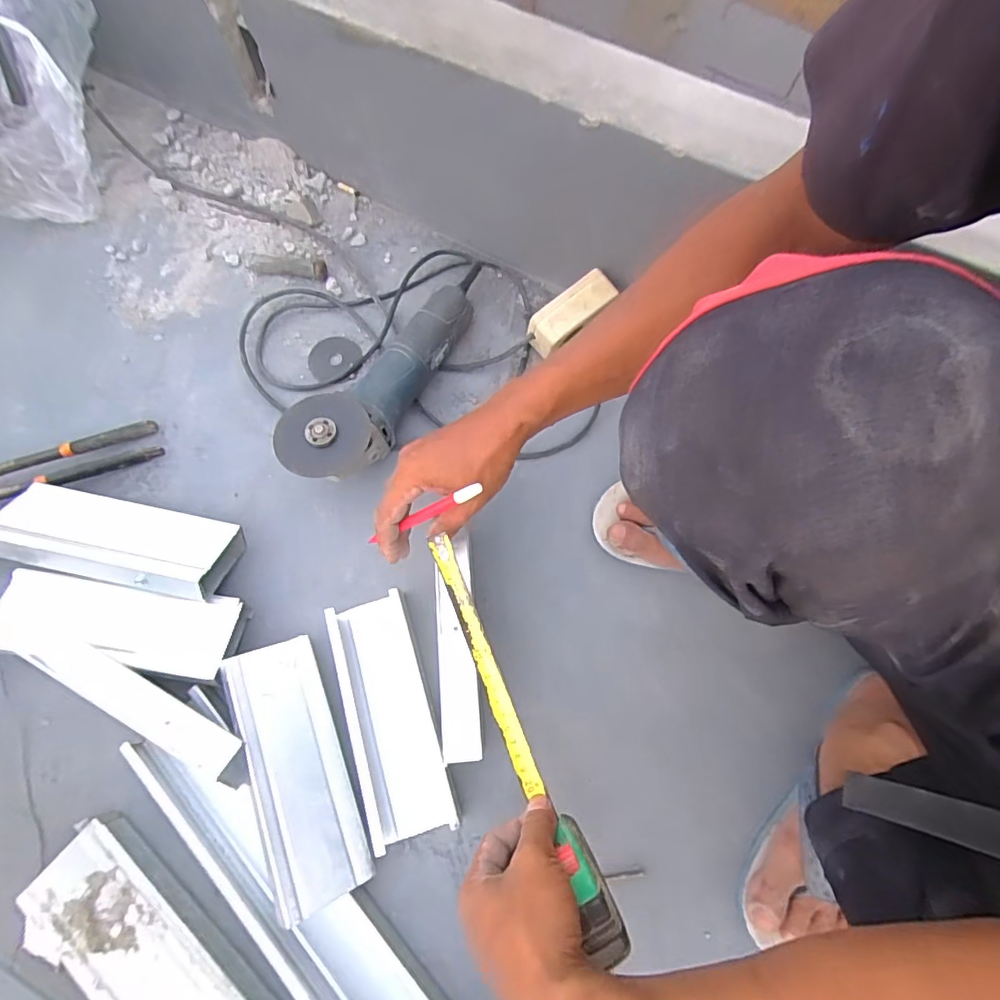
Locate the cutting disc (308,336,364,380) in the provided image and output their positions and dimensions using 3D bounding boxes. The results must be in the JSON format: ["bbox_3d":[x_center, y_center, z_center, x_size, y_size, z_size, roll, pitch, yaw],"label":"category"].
[{"bbox_3d":[-0.201,-0.173,0.631,0.063,0.004,0.055,-34,75,-15],"label":"cutting disc"}]

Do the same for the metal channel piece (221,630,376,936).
[{"bbox_3d":[-0.182,0.236,0.465,0.077,0.030,0.211,-10,69,-39],"label":"metal channel piece"}]

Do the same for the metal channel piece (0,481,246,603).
[{"bbox_3d":[-0.378,0.041,0.524,0.216,0.068,0.083,12,71,2],"label":"metal channel piece"}]

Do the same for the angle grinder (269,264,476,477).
[{"bbox_3d":[-0.114,-0.146,0.583,0.083,0.073,0.335,28,61,8],"label":"angle grinder"}]

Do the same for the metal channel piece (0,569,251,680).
[{"bbox_3d":[-0.364,0.121,0.504,0.223,0.053,0.080,8,71,0],"label":"metal channel piece"}]

